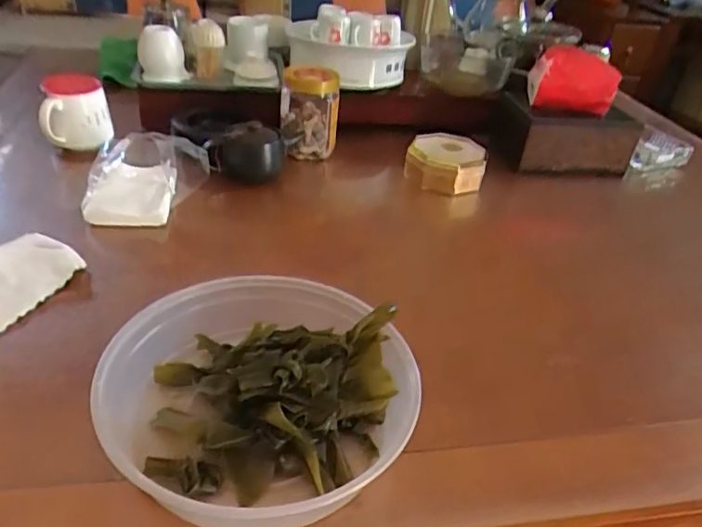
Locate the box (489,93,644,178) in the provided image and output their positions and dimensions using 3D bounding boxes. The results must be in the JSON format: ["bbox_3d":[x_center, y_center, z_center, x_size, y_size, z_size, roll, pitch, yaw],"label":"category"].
[{"bbox_3d":[0.369,-0.218,1.003,0.216,0.100,0.106,2,35,-6],"label":"box"}]

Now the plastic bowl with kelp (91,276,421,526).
[{"bbox_3d":[-0.070,0.107,0.465,0.233,0.064,0.233,4,35,-3],"label":"plastic bowl with kelp"}]

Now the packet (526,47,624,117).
[{"bbox_3d":[0.372,-0.313,0.973,0.140,0.095,0.065,-2,36,-11],"label":"packet"}]

